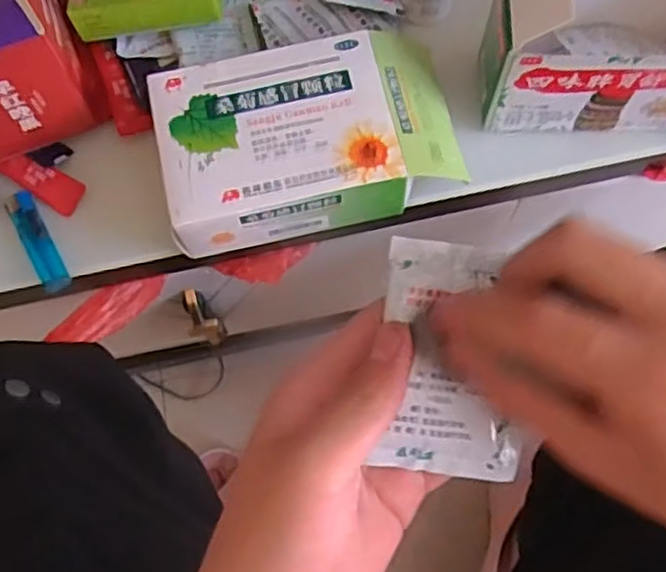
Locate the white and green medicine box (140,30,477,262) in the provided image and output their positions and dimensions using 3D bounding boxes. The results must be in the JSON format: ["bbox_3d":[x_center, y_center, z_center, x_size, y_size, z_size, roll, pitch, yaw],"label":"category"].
[{"bbox_3d":[-0.016,-0.099,0.480,0.194,0.044,0.120,-12,73,-2],"label":"white and green medicine box"}]

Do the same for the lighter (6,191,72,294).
[{"bbox_3d":[-0.209,-0.032,0.507,0.019,0.011,0.077,-27,74,-7],"label":"lighter"}]

